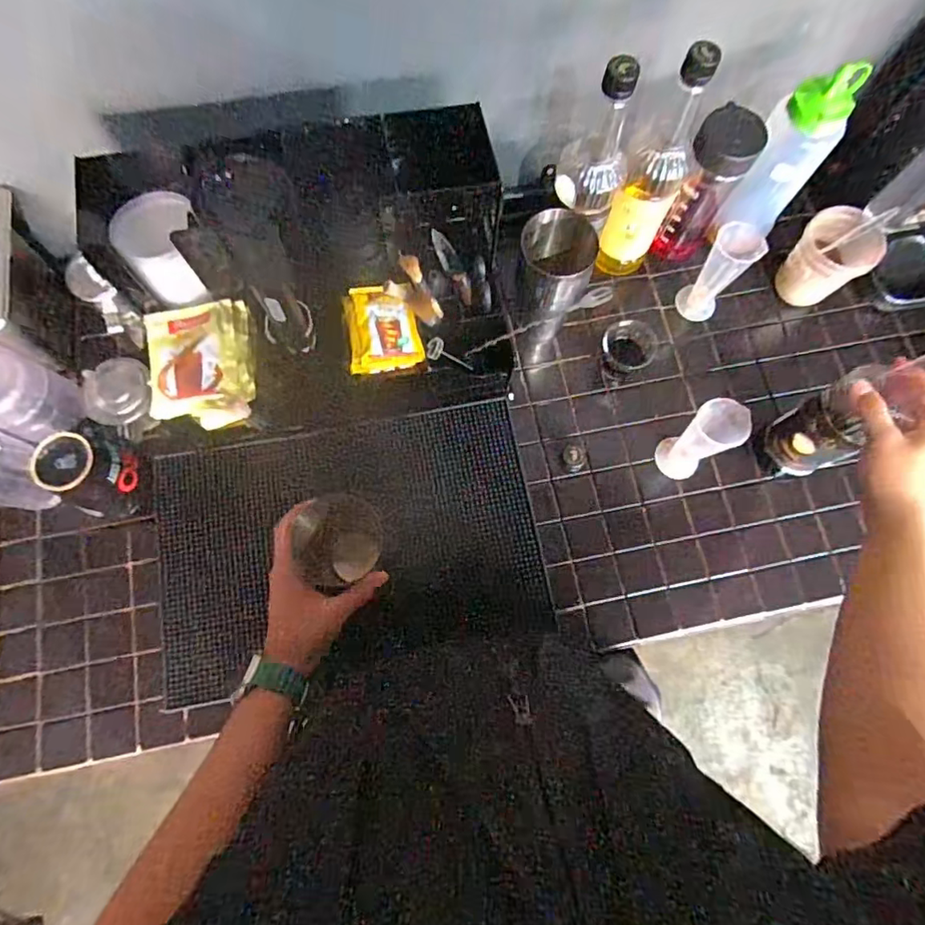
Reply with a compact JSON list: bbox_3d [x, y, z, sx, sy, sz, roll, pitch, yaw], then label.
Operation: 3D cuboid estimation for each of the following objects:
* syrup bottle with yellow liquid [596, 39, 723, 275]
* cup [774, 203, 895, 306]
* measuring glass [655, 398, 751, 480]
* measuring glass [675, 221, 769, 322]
[{"bbox_3d":[0.213,-0.313,0.619,0.063,0.278,0.066,0,74,0],"label":"syrup bottle with yellow liquid"},{"bbox_3d":[0.462,-0.260,0.685,0.090,0.098,0.085,0,74,0],"label":"cup"},{"bbox_3d":[0.268,-0.024,0.617,0.048,0.128,0.053,-37,77,-10],"label":"measuring glass"},{"bbox_3d":[0.322,-0.239,0.683,0.067,0.120,0.051,-39,78,-10],"label":"measuring glass"}]

